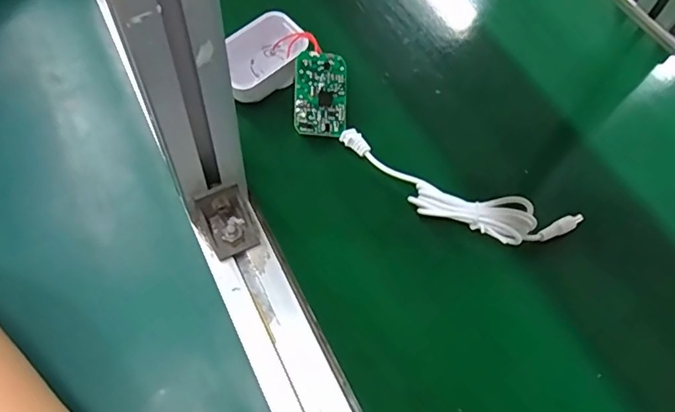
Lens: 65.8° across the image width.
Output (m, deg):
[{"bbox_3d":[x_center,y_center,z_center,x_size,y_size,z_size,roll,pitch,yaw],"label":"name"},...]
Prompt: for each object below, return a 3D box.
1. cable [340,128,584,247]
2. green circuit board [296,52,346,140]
[{"bbox_3d":[0.078,-0.008,0.356,0.172,0.021,0.046,21,59,8],"label":"cable"},{"bbox_3d":[-0.012,-0.081,0.379,0.037,0.004,0.062,3,83,-16],"label":"green circuit board"}]

